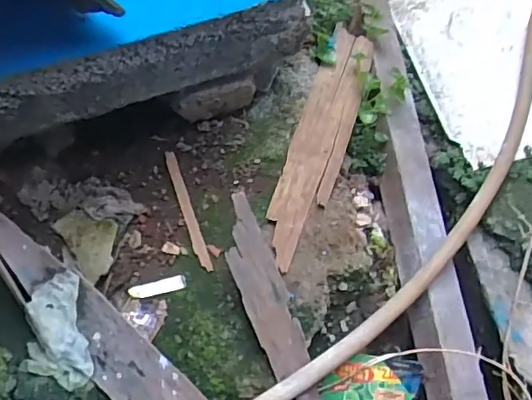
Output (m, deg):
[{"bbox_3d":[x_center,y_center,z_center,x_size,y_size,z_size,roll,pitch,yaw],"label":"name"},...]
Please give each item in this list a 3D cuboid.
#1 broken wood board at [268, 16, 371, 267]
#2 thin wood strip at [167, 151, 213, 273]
[{"bbox_3d":[0.067,-0.076,0.657,0.063,0.020,0.328,15,62,8],"label":"broken wood board"},{"bbox_3d":[-0.090,0.010,0.634,0.013,0.009,0.155,-17,63,-10],"label":"thin wood strip"}]

